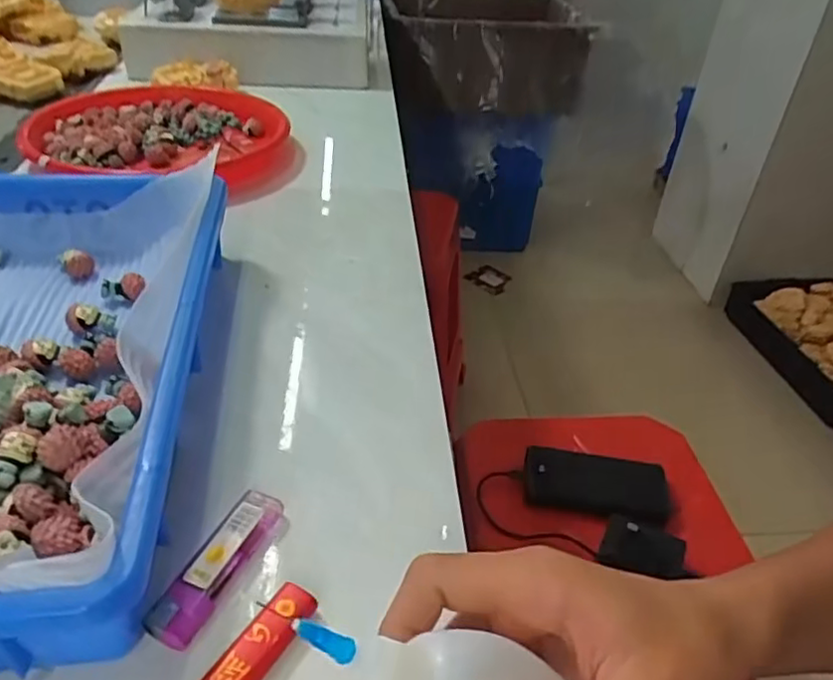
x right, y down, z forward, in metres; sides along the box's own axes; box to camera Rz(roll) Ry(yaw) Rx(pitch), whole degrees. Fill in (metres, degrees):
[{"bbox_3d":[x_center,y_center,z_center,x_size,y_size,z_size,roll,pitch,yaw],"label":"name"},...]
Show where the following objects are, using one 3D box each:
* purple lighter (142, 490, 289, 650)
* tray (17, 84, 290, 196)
[{"bbox_3d":[-0.088,0.101,0.295,0.024,0.010,0.079,18,38,17],"label":"purple lighter"},{"bbox_3d":[-0.267,-0.223,0.696,0.243,0.035,0.243,-2,38,-8],"label":"tray"}]

